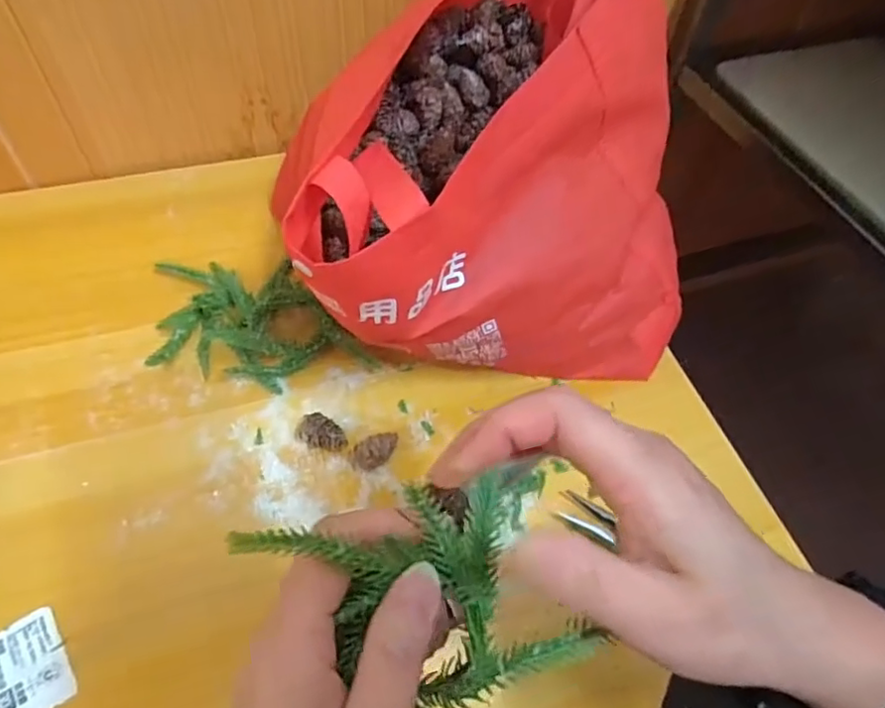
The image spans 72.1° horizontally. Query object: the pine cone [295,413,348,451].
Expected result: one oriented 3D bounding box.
[{"bbox_3d":[-0.088,0.057,0.438,0.043,0.018,0.019,29,58,16],"label":"pine cone"}]

